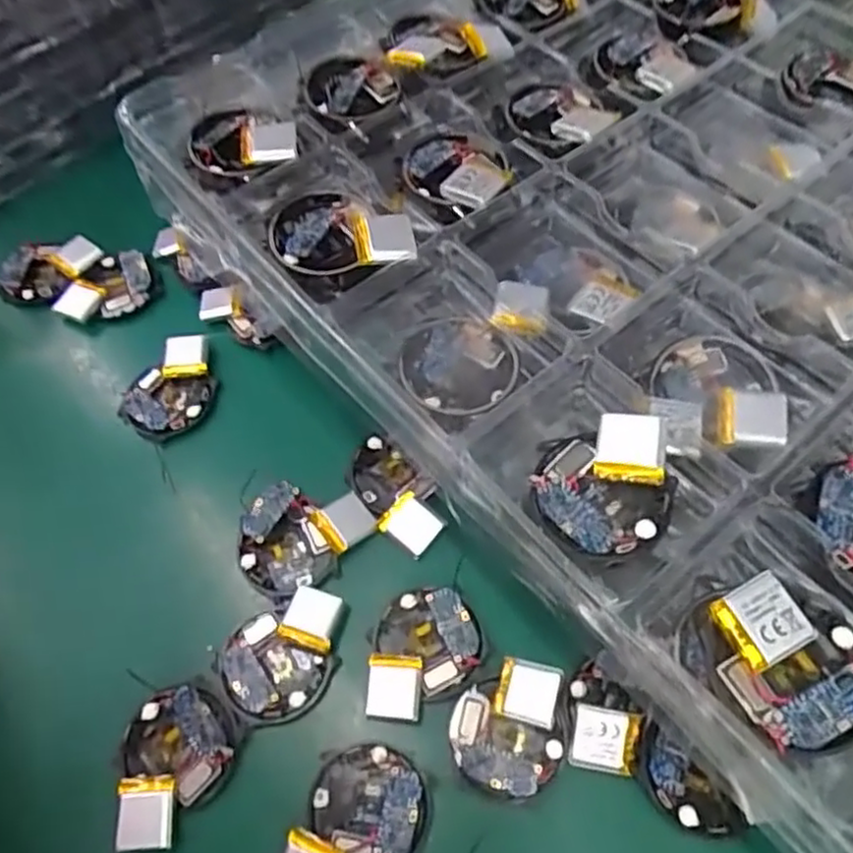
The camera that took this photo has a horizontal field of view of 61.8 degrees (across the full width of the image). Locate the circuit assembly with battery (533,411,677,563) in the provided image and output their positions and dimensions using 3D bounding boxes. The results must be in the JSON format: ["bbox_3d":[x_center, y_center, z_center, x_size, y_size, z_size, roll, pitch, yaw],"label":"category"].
[{"bbox_3d":[0.057,0.018,0.227,0.044,0.011,0.042,-1,59,2],"label":"circuit assembly with battery"}]

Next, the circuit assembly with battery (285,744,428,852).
[{"bbox_3d":[-0.024,0.140,0.248,0.041,0.010,0.055,16,62,12],"label":"circuit assembly with battery"}]

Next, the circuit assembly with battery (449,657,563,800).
[{"bbox_3d":[0.030,0.111,0.263,0.039,0.012,0.044,3,60,5],"label":"circuit assembly with battery"}]

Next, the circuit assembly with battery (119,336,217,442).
[{"bbox_3d":[-0.127,-0.019,0.352,0.043,0.013,0.055,-15,60,-6],"label":"circuit assembly with battery"}]

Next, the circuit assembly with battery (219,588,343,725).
[{"bbox_3d":[-0.055,0.088,0.278,0.050,0.009,0.041,-26,62,-12],"label":"circuit assembly with battery"}]

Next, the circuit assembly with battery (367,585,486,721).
[{"bbox_3d":[0.000,0.087,0.275,0.041,0.008,0.049,2,60,4],"label":"circuit assembly with battery"}]

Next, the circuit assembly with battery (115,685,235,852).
[{"bbox_3d":[-0.092,0.124,0.262,0.040,0.014,0.050,-10,59,-3],"label":"circuit assembly with battery"}]

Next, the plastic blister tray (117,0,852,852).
[{"bbox_3d":[0.122,-0.074,0.288,0.323,0.053,0.476,-37,64,-17],"label":"plastic blister tray"}]

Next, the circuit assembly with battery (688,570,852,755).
[{"bbox_3d":[0.100,0.065,0.198,0.038,0.015,0.047,-36,64,-17],"label":"circuit assembly with battery"}]

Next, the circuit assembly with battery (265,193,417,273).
[{"bbox_3d":[-0.034,-0.077,0.286,0.055,0.017,0.044,-6,59,-1],"label":"circuit assembly with battery"}]

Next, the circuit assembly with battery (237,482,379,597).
[{"bbox_3d":[-0.054,0.045,0.303,0.040,0.015,0.052,39,69,23],"label":"circuit assembly with battery"}]

